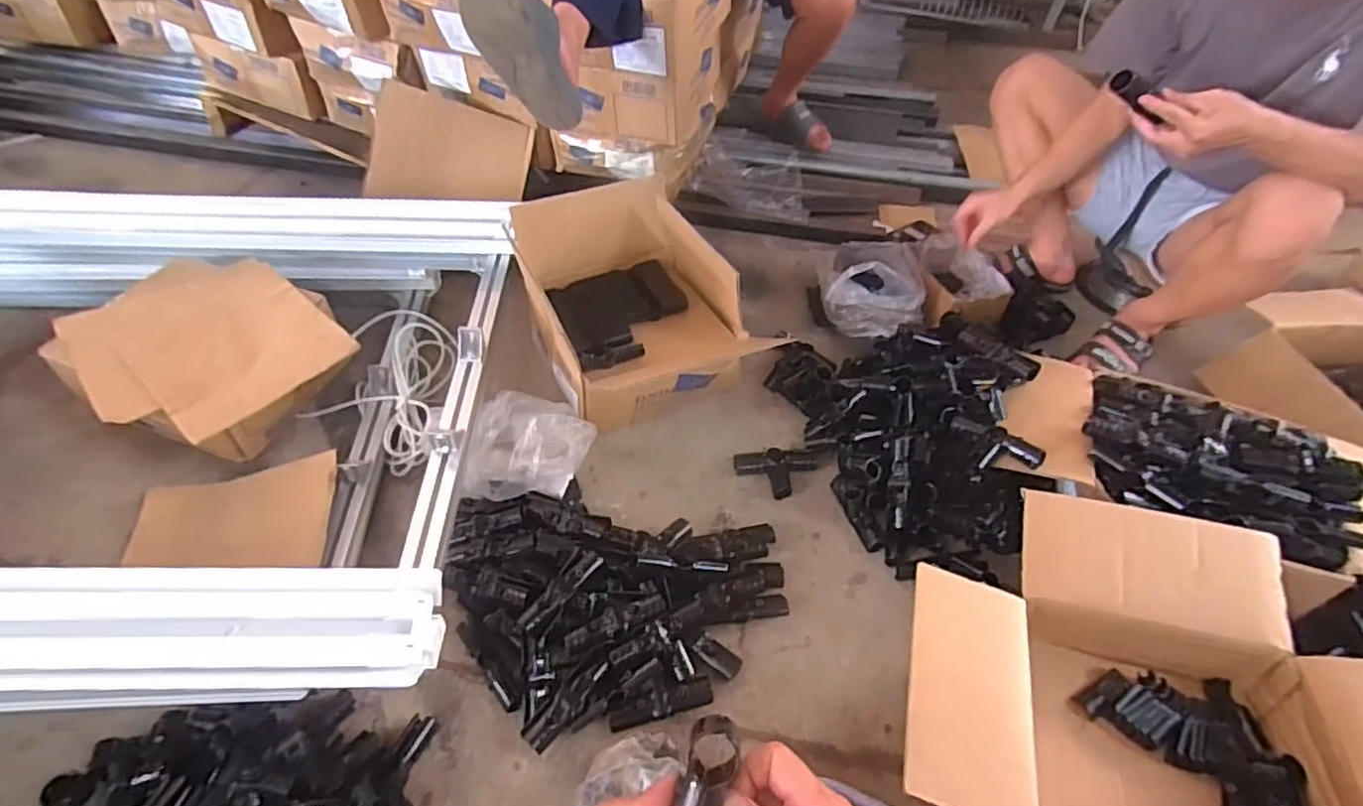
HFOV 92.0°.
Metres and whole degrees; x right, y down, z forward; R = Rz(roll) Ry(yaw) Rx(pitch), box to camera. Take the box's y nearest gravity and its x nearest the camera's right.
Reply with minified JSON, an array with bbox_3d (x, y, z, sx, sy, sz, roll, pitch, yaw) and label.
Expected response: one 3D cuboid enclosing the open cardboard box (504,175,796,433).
[{"bbox_3d":[-0.091,-0.175,1.155,0.319,0.226,0.387,-16,50,-17],"label":"open cardboard box"}]

